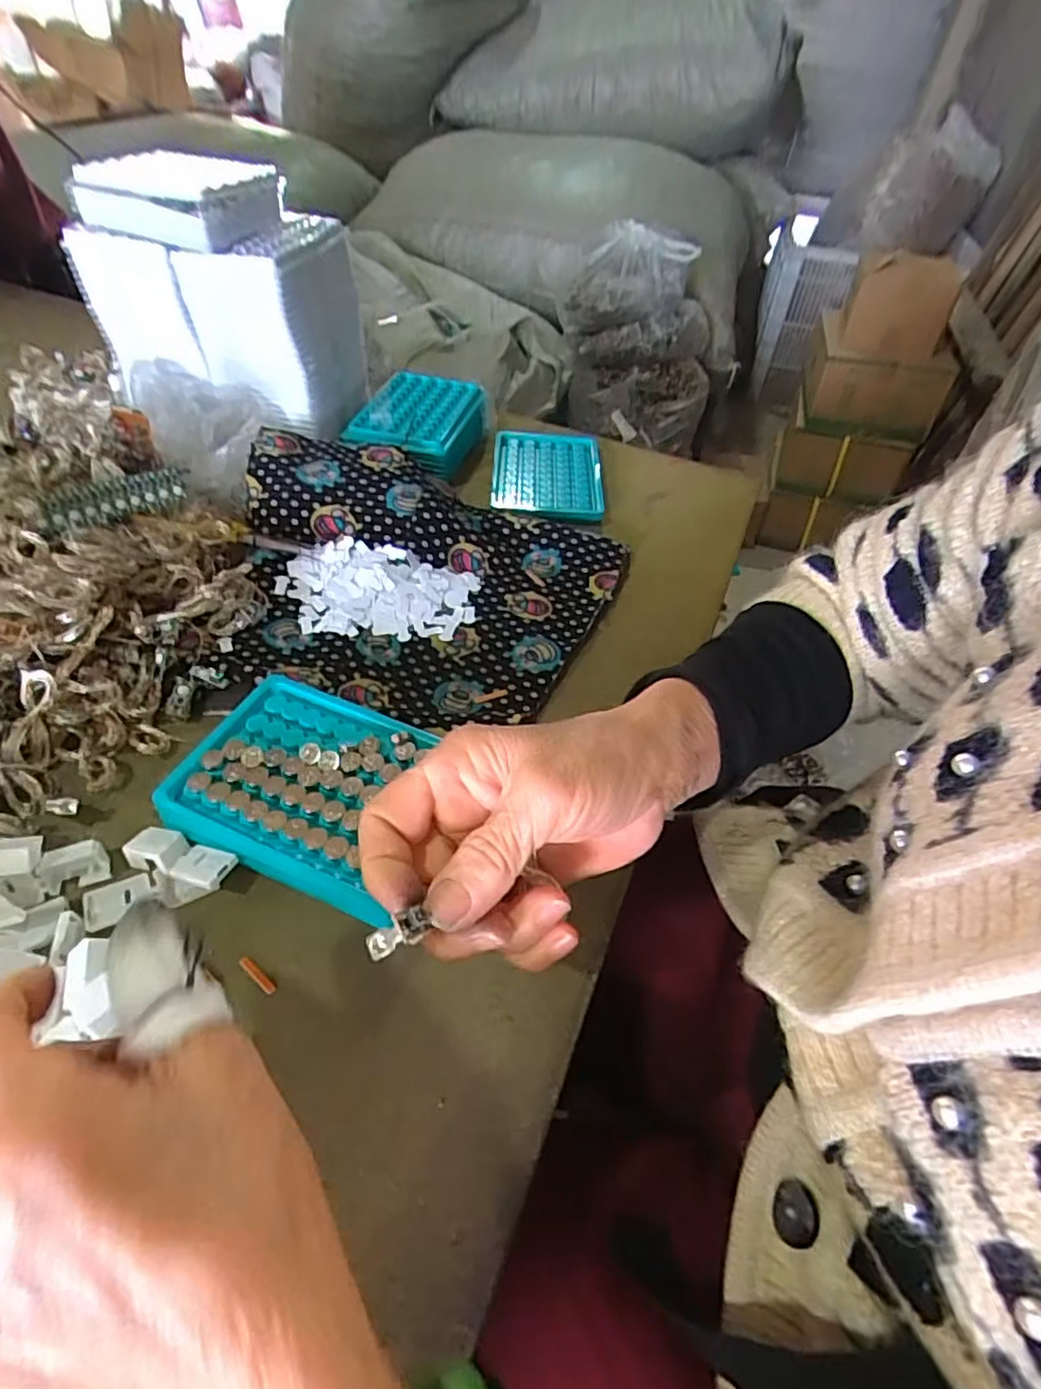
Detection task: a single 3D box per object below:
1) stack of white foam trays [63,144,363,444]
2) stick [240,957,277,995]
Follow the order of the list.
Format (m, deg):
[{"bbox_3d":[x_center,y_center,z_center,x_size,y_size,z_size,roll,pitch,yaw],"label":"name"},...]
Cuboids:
[{"bbox_3d":[-0.248,-0.328,0.551,0.191,0.190,0.133,11,48,4],"label":"stack of white foam trays"},{"bbox_3d":[-0.119,0.126,0.289,0.023,0.004,0.005,32,53,21],"label":"stick"}]

